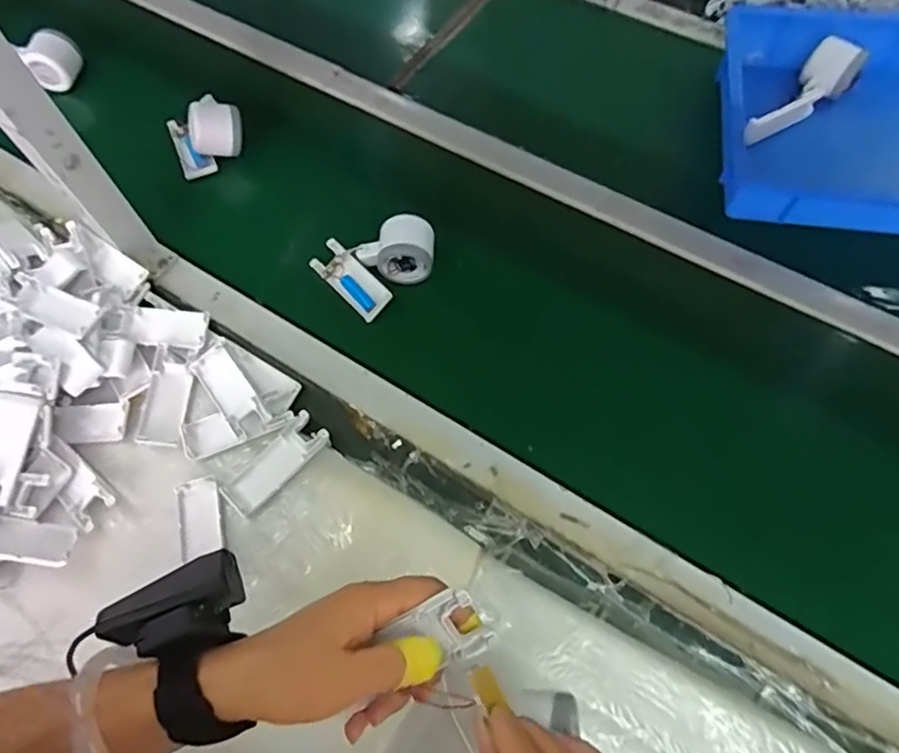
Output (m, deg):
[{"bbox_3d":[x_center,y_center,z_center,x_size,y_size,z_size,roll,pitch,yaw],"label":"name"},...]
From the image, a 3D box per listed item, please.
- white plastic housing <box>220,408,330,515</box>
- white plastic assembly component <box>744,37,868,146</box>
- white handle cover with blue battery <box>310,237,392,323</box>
[{"bbox_3d":[-0.164,0.081,0.567,0.042,0.010,0.104,42,72,19],"label":"white plastic housing"},{"bbox_3d":[0.419,-0.340,0.732,0.180,0.045,0.056,-39,69,-3],"label":"white plastic assembly component"},{"bbox_3d":[-0.106,-0.105,0.659,0.040,0.018,0.102,-41,70,-16],"label":"white handle cover with blue battery"}]

